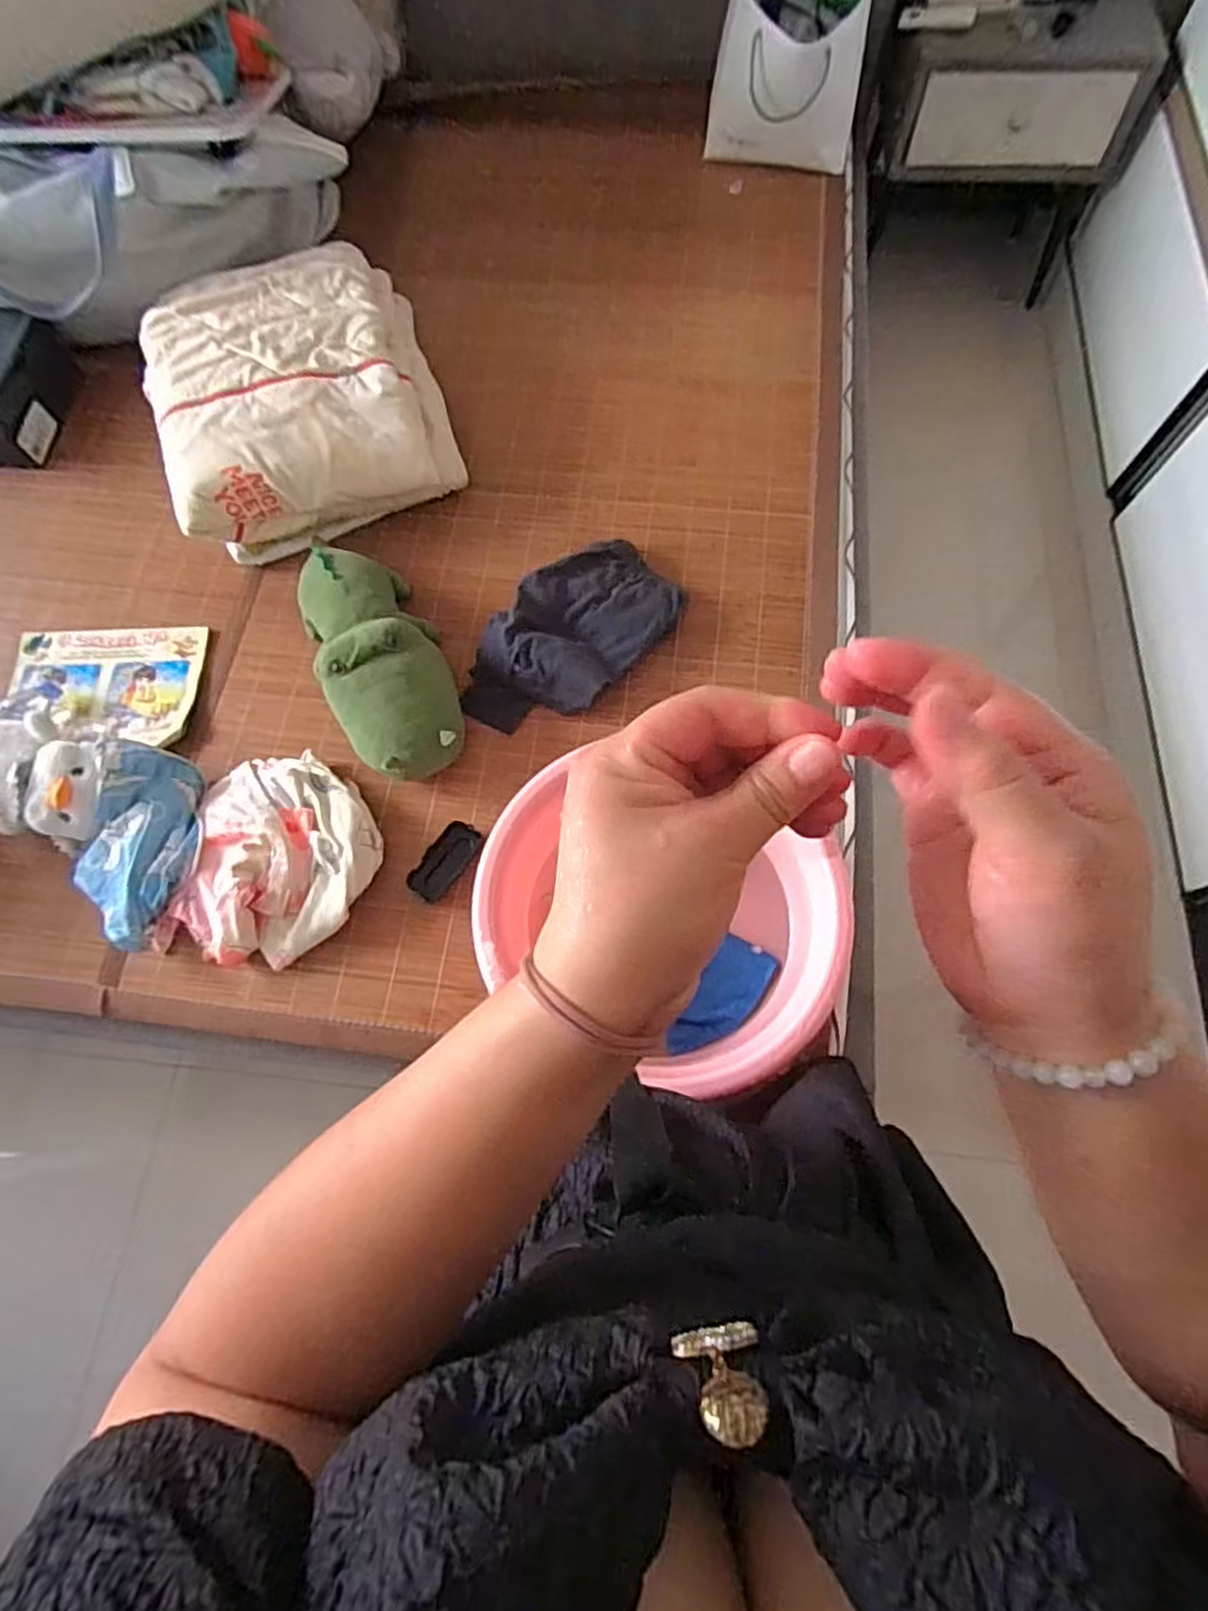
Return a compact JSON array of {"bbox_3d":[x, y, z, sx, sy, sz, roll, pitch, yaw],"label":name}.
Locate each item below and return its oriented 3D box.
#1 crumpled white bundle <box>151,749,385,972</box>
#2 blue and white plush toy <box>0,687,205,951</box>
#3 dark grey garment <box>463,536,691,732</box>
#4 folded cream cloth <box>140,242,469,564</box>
[{"bbox_3d":[-0.432,0.080,0.930,0.258,0.078,0.297,29,74,12],"label":"crumpled white bundle"},{"bbox_3d":[-0.697,-0.019,0.958,0.423,0.105,0.217,33,74,13],"label":"blue and white plush toy"},{"bbox_3d":[-0.048,-0.242,1.035,0.185,0.074,0.334,41,76,15],"label":"dark grey garment"},{"bbox_3d":[-0.493,-0.655,1.157,0.432,0.167,0.483,-19,70,-5],"label":"folded cream cloth"}]

